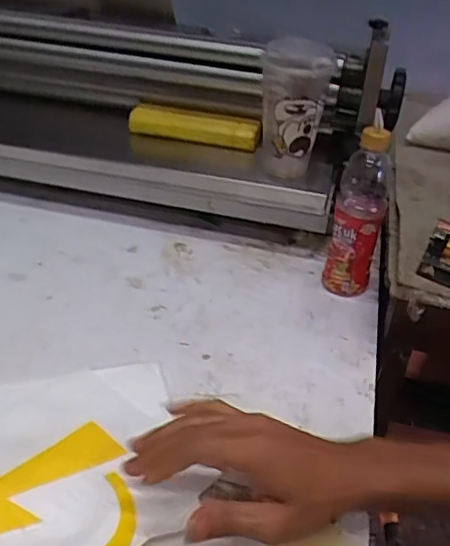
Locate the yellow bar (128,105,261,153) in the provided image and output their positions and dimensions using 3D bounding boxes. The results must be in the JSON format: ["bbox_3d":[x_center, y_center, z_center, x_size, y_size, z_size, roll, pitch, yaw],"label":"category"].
[{"bbox_3d":[-0.045,-0.212,0.833,0.190,0.038,0.041,15,33,16],"label":"yellow bar"}]

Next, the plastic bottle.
[{"bbox_3d":[0.153,-0.068,0.664,0.053,0.191,0.059,12,33,12],"label":"plastic bottle"}]

